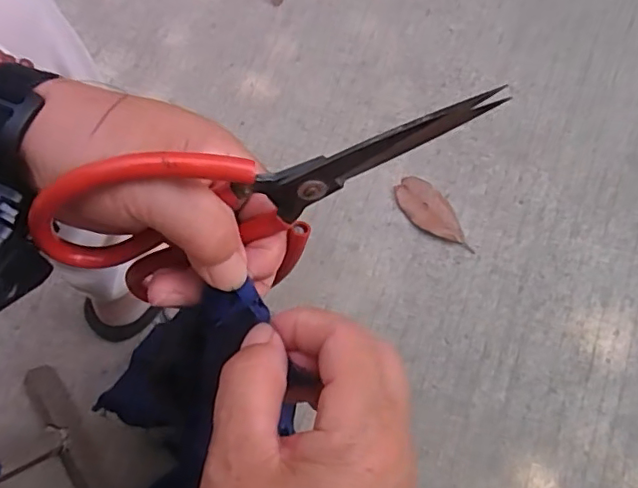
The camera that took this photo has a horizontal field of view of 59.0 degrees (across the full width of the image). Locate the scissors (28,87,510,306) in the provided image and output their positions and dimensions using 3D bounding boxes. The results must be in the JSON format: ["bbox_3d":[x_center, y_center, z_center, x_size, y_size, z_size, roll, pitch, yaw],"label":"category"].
[{"bbox_3d":[-0.024,-0.014,0.232,0.186,0.084,0.008,-10,55,9],"label":"scissors"}]

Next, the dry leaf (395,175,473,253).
[{"bbox_3d":[0.159,-0.041,0.772,0.059,0.015,0.130,-41,77,-11],"label":"dry leaf"}]

